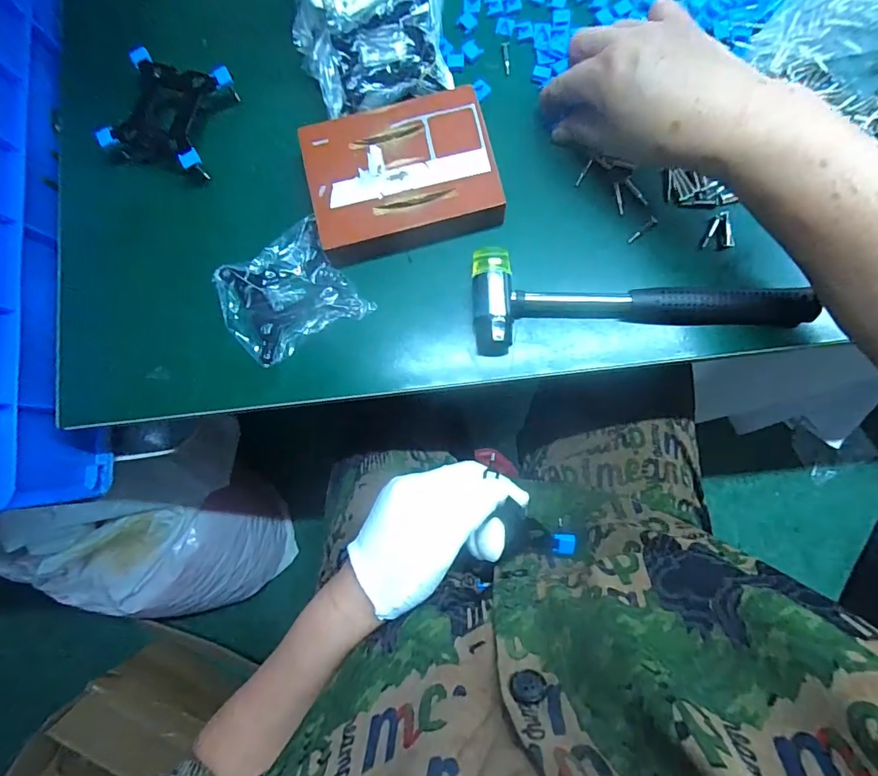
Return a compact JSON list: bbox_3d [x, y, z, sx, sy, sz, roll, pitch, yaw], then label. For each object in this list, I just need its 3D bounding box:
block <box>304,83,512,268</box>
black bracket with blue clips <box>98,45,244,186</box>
[{"bbox_3d":[-0.028,-0.163,0.360,0.138,0.028,0.109,-15,84,2],"label":"block"},{"bbox_3d":[-0.222,-0.225,0.389,0.085,0.031,0.087,20,86,5],"label":"black bracket with blue clips"}]

